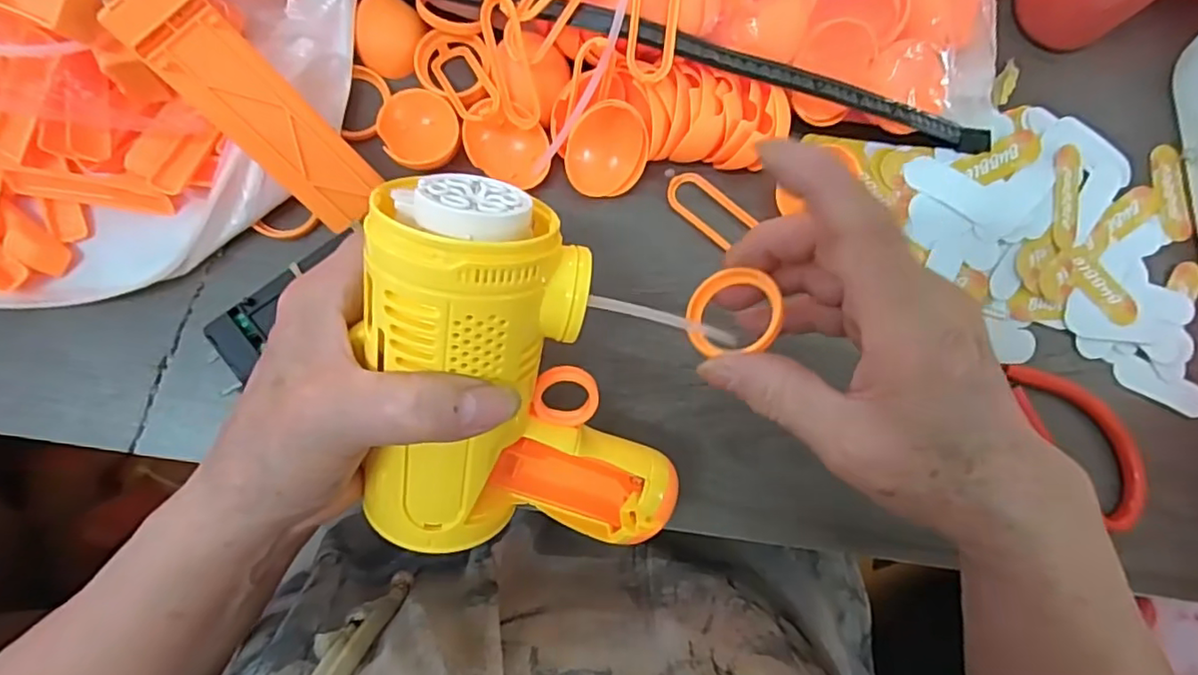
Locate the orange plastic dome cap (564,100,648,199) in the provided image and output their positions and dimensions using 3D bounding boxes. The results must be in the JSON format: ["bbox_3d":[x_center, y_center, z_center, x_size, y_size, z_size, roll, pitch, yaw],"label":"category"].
[{"bbox_3d":[0.003,-0.088,0.284,0.037,0.018,0.042,-7,111,-17],"label":"orange plastic dome cap"}]

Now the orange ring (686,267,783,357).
[{"bbox_3d":[0.049,-0.009,0.220,0.033,0.007,0.031,-3,73,31],"label":"orange ring"}]

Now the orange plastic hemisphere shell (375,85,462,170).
[{"bbox_3d":[-0.083,-0.096,0.281,0.034,0.011,0.039,-18,86,-6],"label":"orange plastic hemisphere shell"}]

